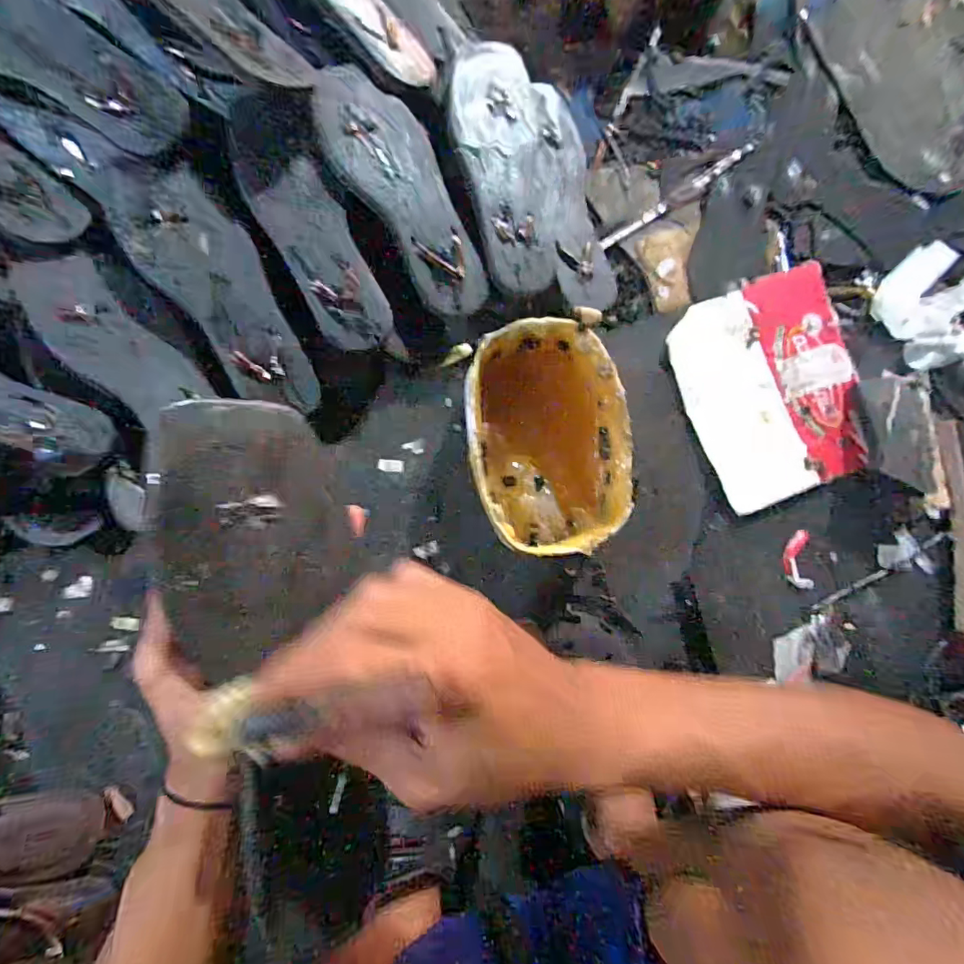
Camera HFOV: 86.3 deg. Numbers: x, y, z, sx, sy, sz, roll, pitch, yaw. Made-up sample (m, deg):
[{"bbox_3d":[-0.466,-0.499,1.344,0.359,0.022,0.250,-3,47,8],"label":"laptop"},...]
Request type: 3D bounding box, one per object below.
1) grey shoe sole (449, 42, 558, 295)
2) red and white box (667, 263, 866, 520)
[{"bbox_3d":[0.019,-0.295,0.494,0.090,0.042,0.236,-11,89,-6],"label":"grey shoe sole"},{"bbox_3d":[0.316,-0.103,0.569,0.197,0.033,0.232,-18,89,-6],"label":"red and white box"}]

